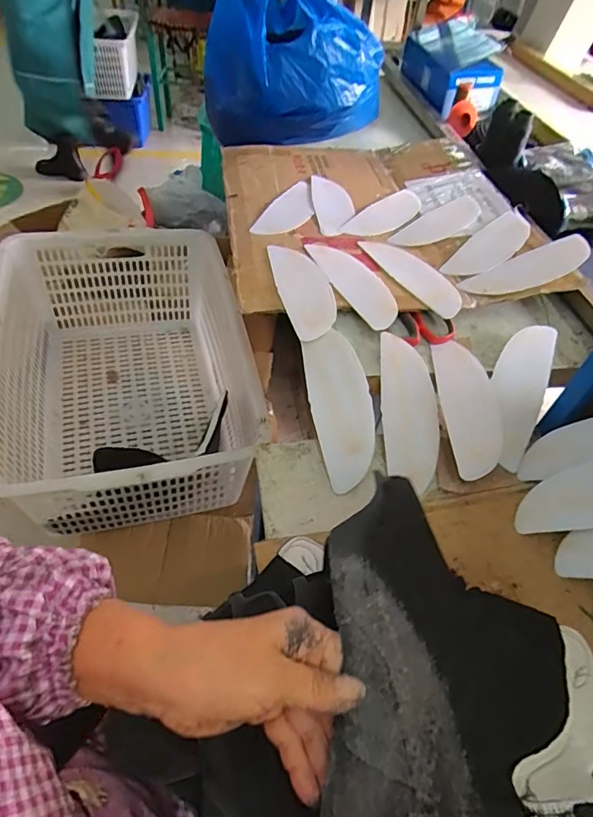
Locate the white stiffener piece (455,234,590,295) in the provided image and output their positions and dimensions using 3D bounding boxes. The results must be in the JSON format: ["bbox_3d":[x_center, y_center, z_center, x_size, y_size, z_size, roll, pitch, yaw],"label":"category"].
[{"bbox_3d":[0.350,-0.208,0.716,0.224,0.008,0.071,-25,51,-14],"label":"white stiffener piece"}]

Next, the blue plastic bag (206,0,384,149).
[{"bbox_3d":[0.002,-0.717,0.944,0.338,0.308,0.271,21,52,11],"label":"blue plastic bag"}]

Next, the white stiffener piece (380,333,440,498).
[{"bbox_3d":[0.137,0.001,0.588,0.067,0.005,0.195,2,69,-7],"label":"white stiffener piece"}]

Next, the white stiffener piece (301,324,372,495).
[{"bbox_3d":[0.052,-0.001,0.569,0.069,0.008,0.188,-9,74,-1],"label":"white stiffener piece"}]

